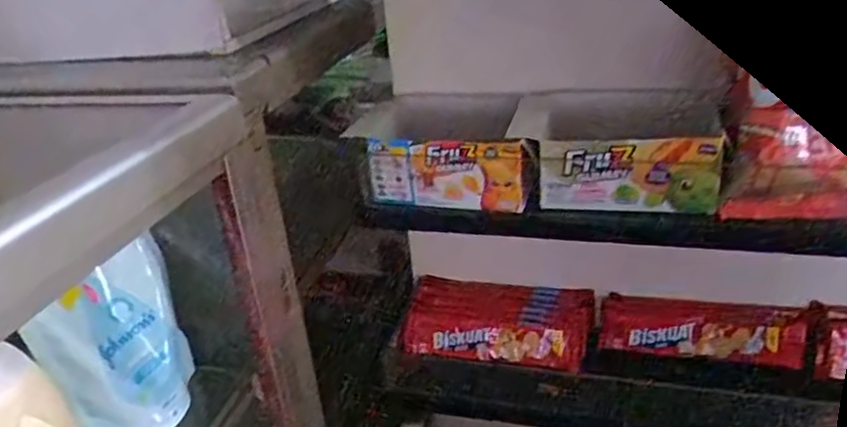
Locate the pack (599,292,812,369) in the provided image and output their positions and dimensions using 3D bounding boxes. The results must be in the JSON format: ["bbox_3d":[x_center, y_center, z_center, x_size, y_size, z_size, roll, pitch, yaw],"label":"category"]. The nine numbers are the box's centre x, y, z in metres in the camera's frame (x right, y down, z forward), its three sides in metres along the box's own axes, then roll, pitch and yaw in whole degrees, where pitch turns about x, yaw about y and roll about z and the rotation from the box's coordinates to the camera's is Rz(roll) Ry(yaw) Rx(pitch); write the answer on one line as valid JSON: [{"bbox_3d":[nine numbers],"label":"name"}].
[{"bbox_3d":[0.298,0.125,0.693,0.202,0.055,0.034,0,27,11],"label":"pack"}]

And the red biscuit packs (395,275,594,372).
[{"bbox_3d":[0.085,0.124,0.736,0.207,0.064,0.082,-1,27,8],"label":"red biscuit packs"}]

